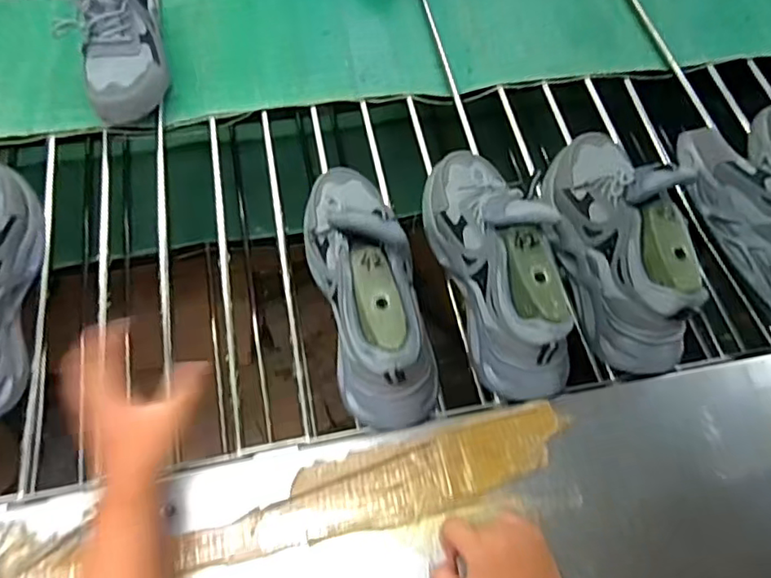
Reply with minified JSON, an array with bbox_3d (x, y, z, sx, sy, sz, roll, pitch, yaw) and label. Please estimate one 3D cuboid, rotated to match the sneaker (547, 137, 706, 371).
[{"bbox_3d":[0.269,-0.071,0.650,0.105,0.154,0.293,-4,60,-7],"label":"sneaker"}]

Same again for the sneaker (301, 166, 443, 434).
[{"bbox_3d":[-0.019,-0.025,0.589,0.092,0.141,0.291,-12,61,-11],"label":"sneaker"}]

